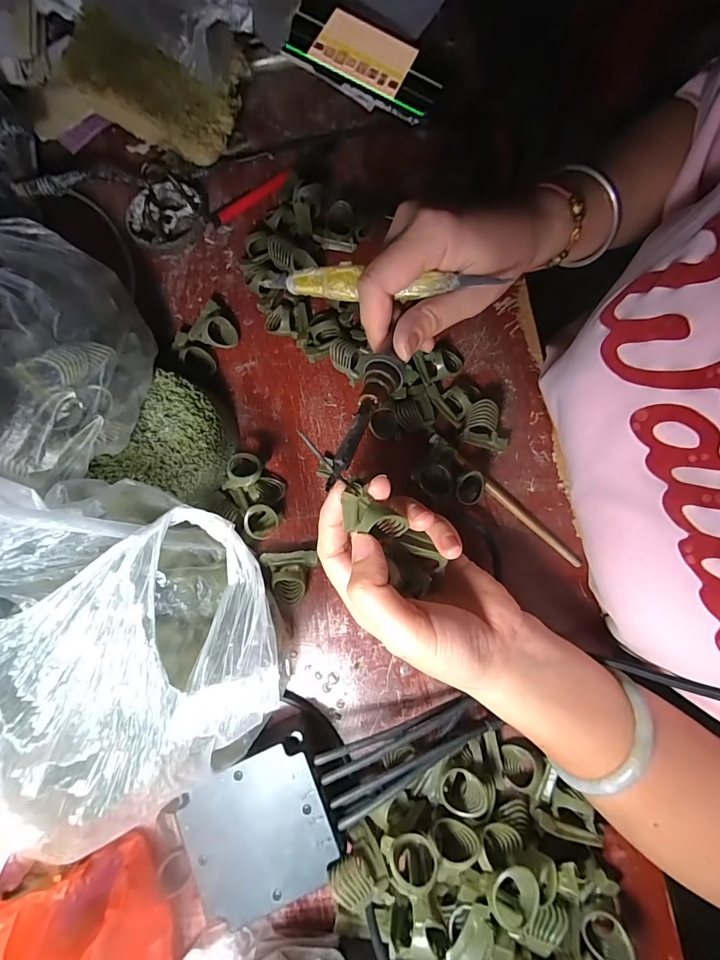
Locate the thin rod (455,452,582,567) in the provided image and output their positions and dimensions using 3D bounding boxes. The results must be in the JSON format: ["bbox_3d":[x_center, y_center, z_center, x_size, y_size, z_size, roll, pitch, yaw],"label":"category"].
[{"bbox_3d":[0.116,0.022,0.309,0.117,0.006,0.008,43,81,9],"label":"thin rod"}]

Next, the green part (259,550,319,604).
[{"bbox_3d":[-0.050,0.069,0.293,0.039,0.022,0.035,-3,78,0],"label":"green part"}]

